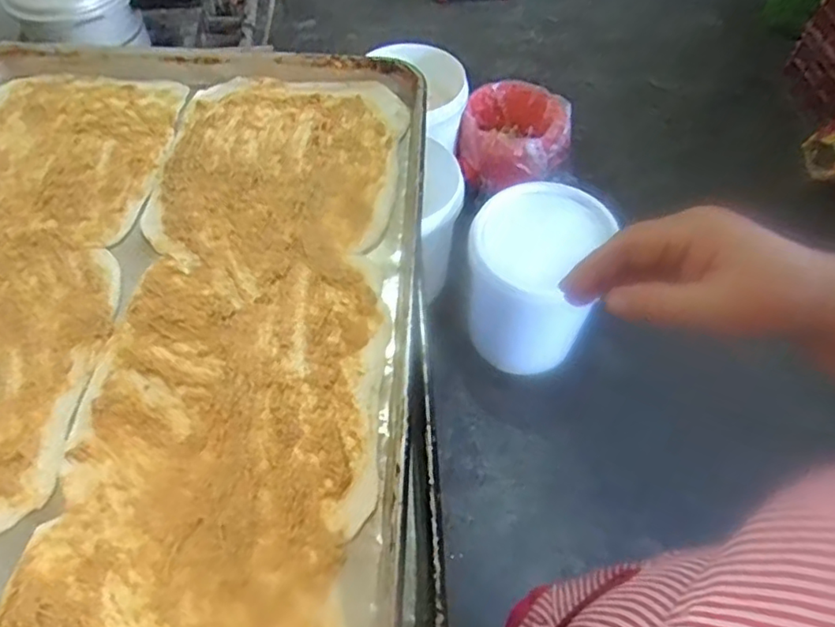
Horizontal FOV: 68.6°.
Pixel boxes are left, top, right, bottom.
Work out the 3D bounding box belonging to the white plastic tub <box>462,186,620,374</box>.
[{"bbox_3d":[0.278,-0.064,1.441,0.268,0.414,0.272,0,56,0],"label":"white plastic tub"}]

